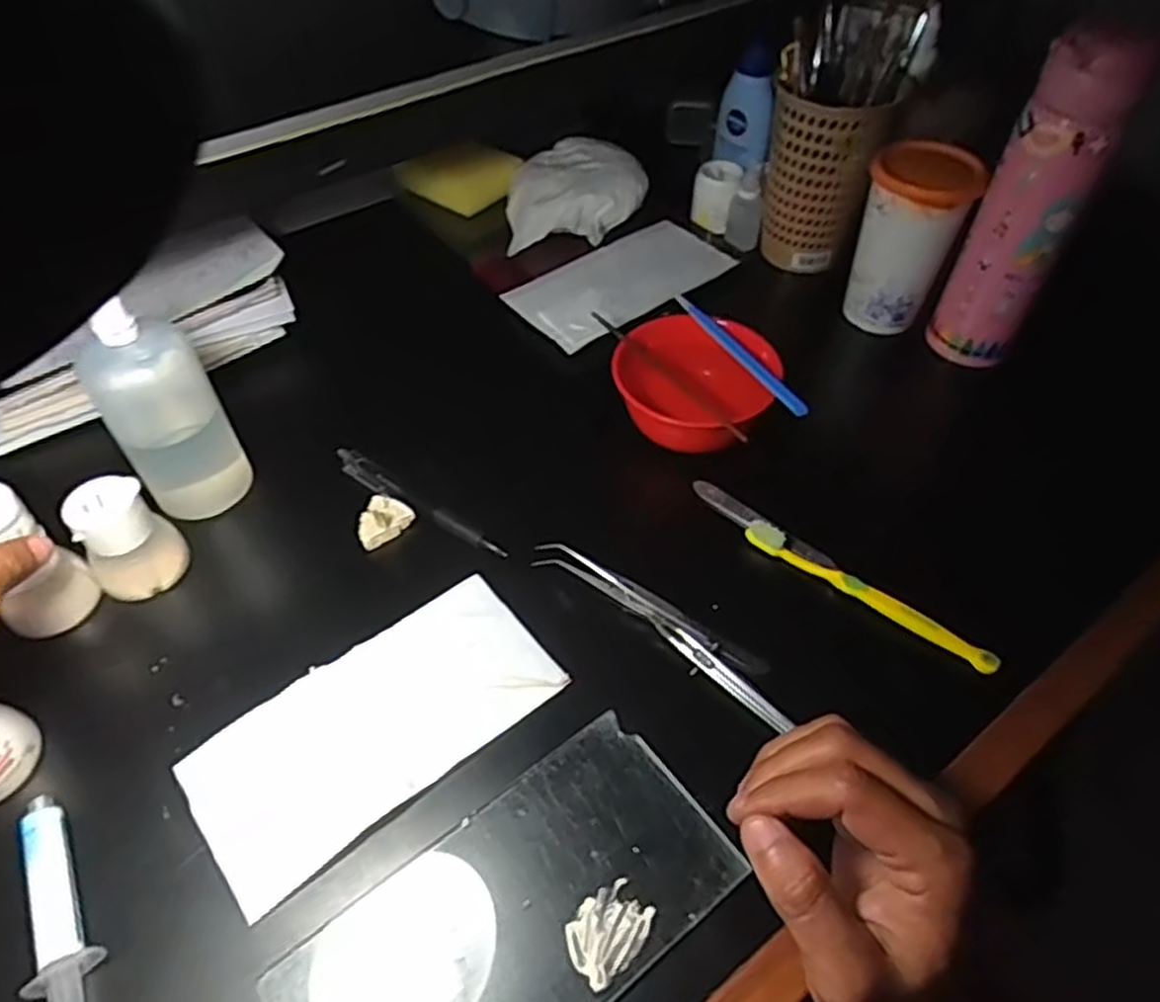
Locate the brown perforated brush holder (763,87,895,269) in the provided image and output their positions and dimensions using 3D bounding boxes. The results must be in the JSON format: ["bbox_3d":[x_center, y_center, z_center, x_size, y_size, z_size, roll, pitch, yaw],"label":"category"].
[{"bbox_3d":[0.194,-0.266,0.630,0.091,0.135,0.083,18,53,13],"label":"brown perforated brush holder"}]

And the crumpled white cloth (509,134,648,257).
[{"bbox_3d":[-0.003,-0.288,0.698,0.121,0.045,0.145,-1,51,-2],"label":"crumpled white cloth"}]

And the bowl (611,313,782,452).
[{"bbox_3d":[0.075,-0.076,0.524,0.106,0.050,0.111,1,51,-1],"label":"bowl"}]

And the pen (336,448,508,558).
[{"bbox_3d":[-0.107,0.000,0.492,0.144,0.008,0.016,32,57,22],"label":"pen"}]

